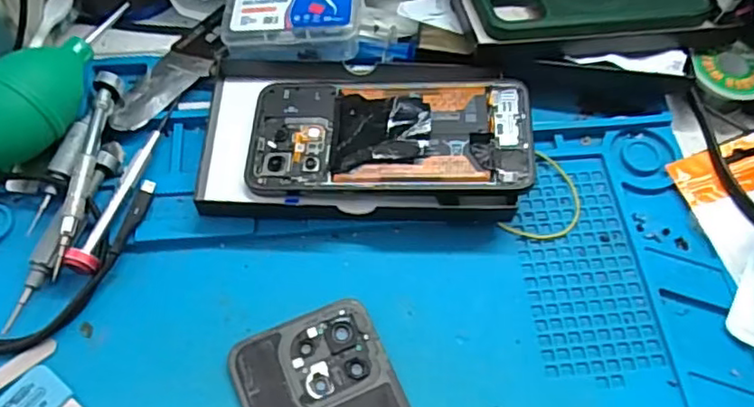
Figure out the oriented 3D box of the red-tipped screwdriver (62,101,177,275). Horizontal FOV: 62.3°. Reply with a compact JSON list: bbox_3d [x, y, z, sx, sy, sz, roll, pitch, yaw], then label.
[{"bbox_3d":[-0.143,-0.013,0.353,0.014,0.018,0.118,11,61,3],"label":"red-tipped screwdriver"}]

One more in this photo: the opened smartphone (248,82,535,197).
[{"bbox_3d":[0.007,-0.041,0.358,0.159,0.012,0.074,0,60,5],"label":"opened smartphone"}]

